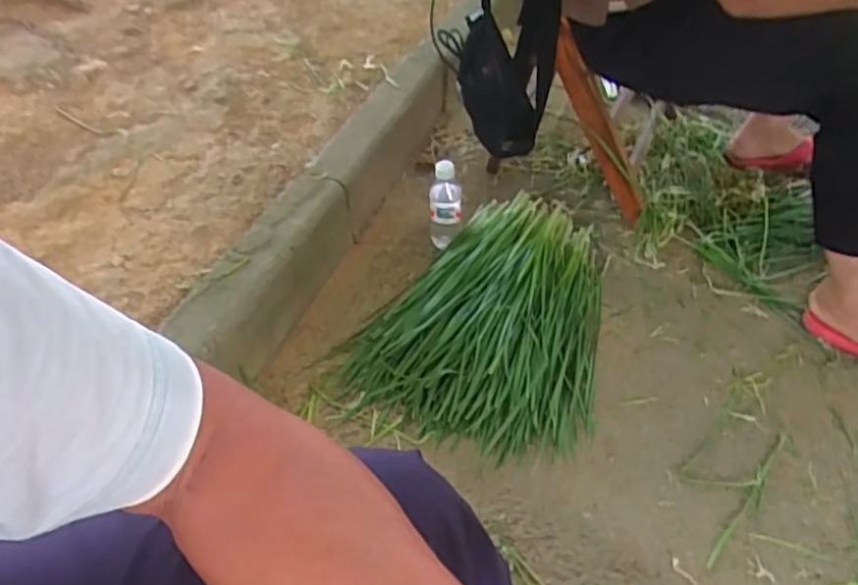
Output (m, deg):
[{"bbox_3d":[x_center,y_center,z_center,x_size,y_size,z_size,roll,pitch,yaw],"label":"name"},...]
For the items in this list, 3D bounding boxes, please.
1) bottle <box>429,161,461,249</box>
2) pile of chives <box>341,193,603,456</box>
[{"bbox_3d":[0.029,-0.158,1.179,0.058,0.168,0.061,-2,45,1],"label":"bottle"},{"bbox_3d":[0.082,0.020,1.067,0.386,0.094,0.468,8,46,10],"label":"pile of chives"}]

